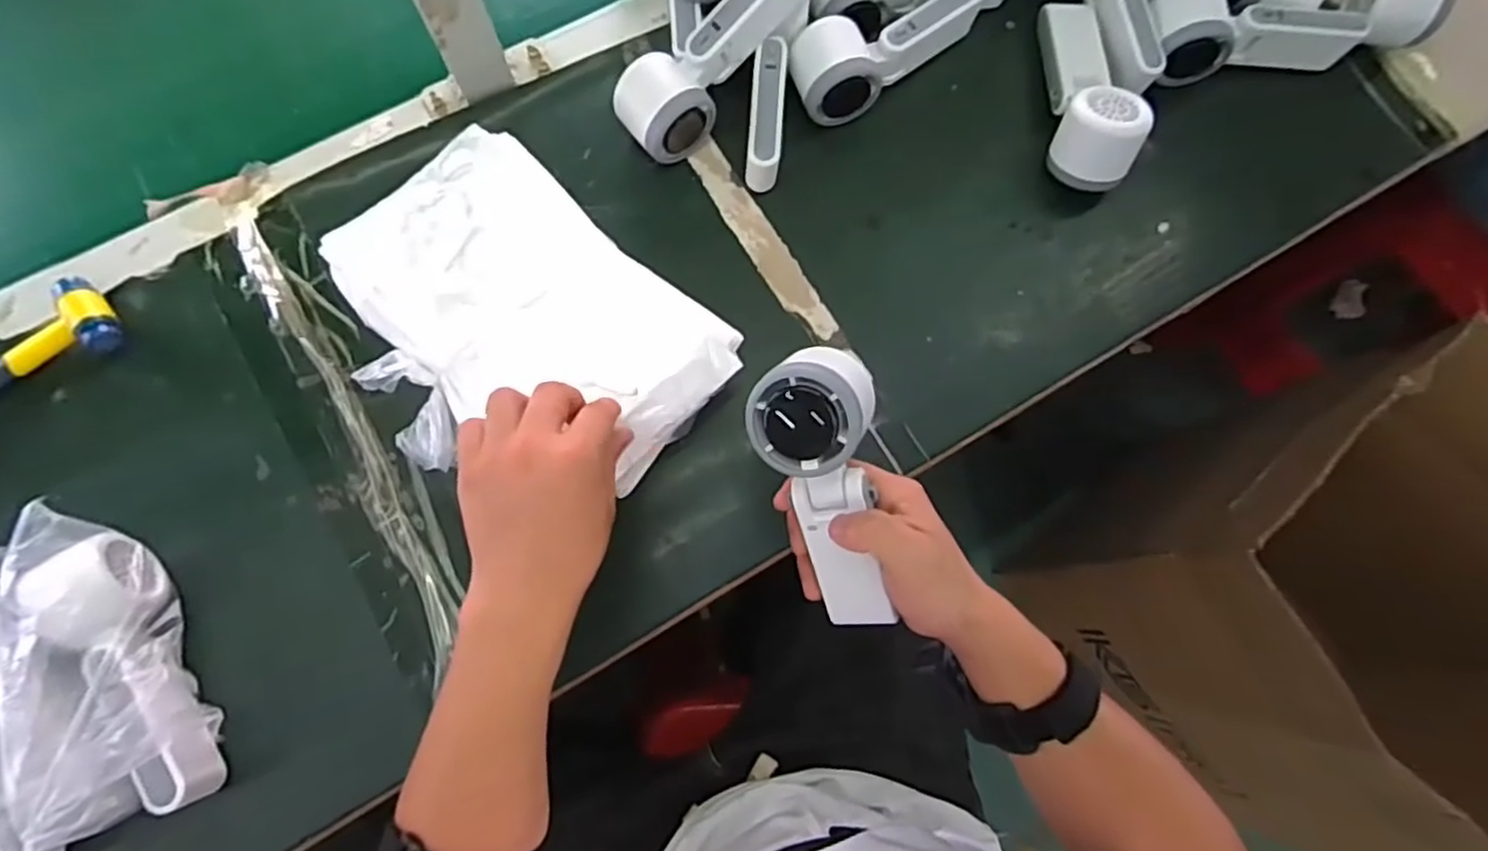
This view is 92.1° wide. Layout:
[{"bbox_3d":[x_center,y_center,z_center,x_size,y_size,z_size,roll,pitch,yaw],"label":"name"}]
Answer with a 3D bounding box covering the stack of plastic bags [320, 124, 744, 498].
[{"bbox_3d":[-0.144,-0.057,0.464,0.246,0.047,0.189,39,79,7],"label":"stack of plastic bags"}]

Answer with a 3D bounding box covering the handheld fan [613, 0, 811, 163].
[{"bbox_3d":[-0.019,-0.270,0.518,0.167,0.055,0.059,-42,80,12],"label":"handheld fan"}]

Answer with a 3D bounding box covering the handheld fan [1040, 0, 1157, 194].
[{"bbox_3d":[0.264,-0.263,0.546,0.057,0.057,0.164,3,77,0],"label":"handheld fan"}]

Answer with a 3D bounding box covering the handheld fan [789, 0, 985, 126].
[{"bbox_3d":[0.113,-0.290,0.547,0.167,0.046,0.064,-29,79,-7],"label":"handheld fan"}]

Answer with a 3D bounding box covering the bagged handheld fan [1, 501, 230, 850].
[{"bbox_3d":[-0.372,0.140,0.418,0.059,0.088,0.184,-28,79,-7],"label":"bagged handheld fan"}]

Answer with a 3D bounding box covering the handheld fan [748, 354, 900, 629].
[{"bbox_3d":[0.048,0.040,0.388,0.066,0.047,0.163,-16,112,-5],"label":"handheld fan"}]

